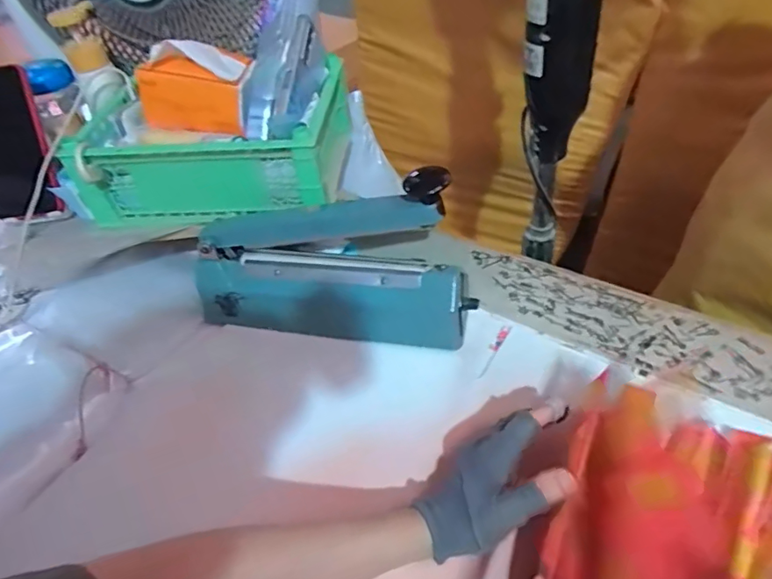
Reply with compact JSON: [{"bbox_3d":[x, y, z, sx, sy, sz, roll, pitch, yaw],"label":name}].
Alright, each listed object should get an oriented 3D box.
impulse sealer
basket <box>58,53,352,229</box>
[{"bbox_3d":[-0.067,-0.033,0.560,0.309,0.173,0.081,4,46,8],"label":"impulse sealer"},{"bbox_3d":[-0.205,-0.173,0.631,0.294,0.104,0.205,0,45,5],"label":"basket"}]

